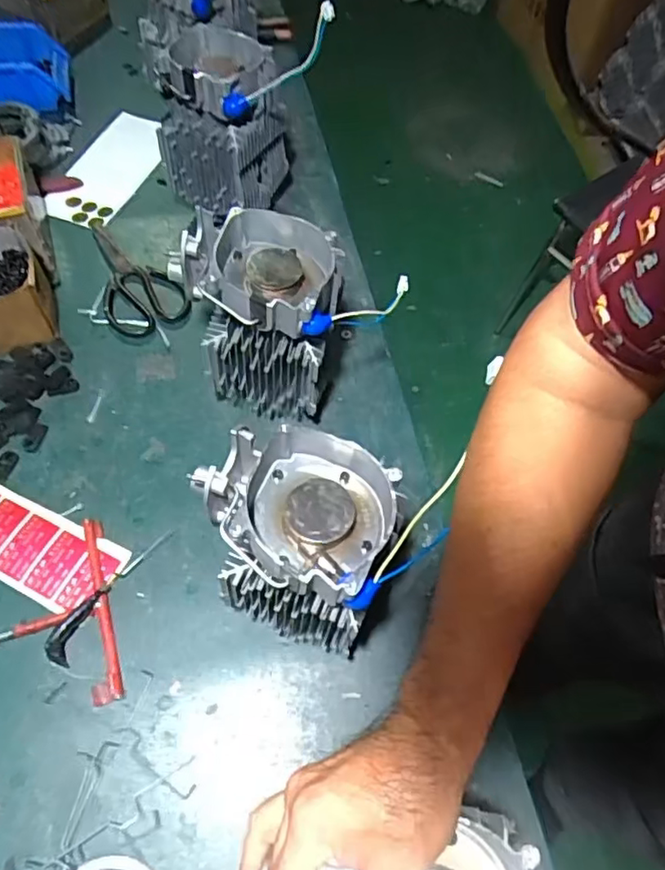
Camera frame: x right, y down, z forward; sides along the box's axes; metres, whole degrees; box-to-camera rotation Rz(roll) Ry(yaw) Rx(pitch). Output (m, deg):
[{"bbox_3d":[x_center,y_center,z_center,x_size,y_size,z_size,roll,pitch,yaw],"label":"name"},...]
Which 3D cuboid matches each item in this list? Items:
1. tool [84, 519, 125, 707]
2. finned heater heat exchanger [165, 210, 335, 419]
[{"bbox_3d":[-0.223,0.164,0.582,0.025,0.007,0.176,-10,62,-10],"label":"tool"},{"bbox_3d":[-0.076,-0.108,0.628,0.128,0.221,0.122,2,60,-3],"label":"finned heater heat exchanger"}]

